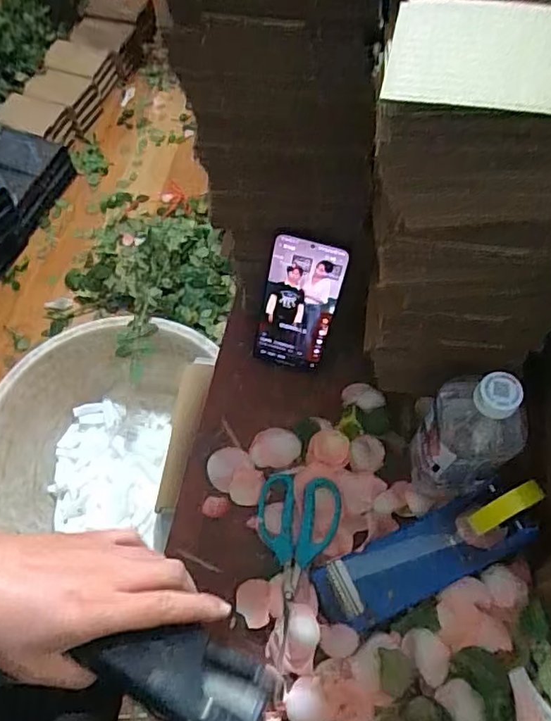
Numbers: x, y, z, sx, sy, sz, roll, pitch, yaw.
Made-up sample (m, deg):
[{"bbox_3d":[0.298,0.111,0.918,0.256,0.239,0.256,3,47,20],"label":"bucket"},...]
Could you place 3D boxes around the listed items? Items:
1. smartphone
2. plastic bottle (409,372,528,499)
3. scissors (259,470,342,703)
[{"bbox_3d":[0.024,-0.054,0.575,0.075,0.161,0.006,14,43,2],"label":"smartphone"},{"bbox_3d":[0.158,0.068,0.476,0.072,0.184,0.059,35,70,19],"label":"plastic bottle"},{"bbox_3d":[0.014,0.203,0.523,0.077,0.012,0.192,6,63,6],"label":"scissors"}]

